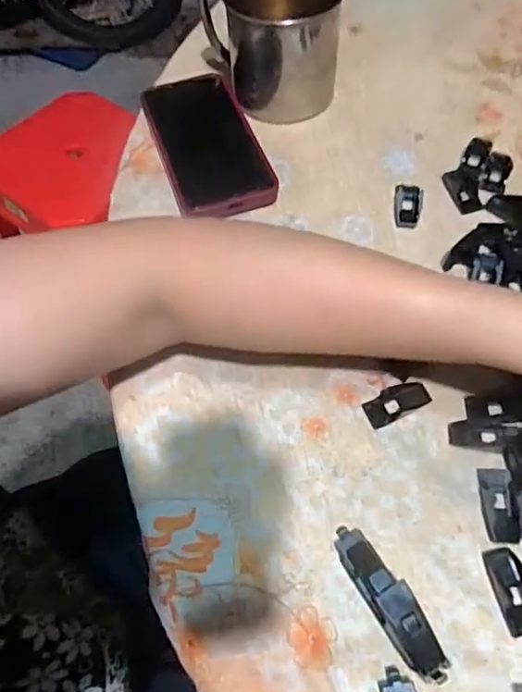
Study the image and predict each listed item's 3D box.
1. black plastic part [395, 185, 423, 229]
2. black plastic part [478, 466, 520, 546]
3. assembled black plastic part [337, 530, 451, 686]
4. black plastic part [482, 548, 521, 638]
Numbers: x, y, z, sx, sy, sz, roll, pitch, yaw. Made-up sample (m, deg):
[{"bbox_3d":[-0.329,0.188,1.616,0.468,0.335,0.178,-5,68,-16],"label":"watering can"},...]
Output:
[{"bbox_3d":[0.112,-0.106,0.410,0.020,0.004,0.041,7,61,5],"label":"black plastic part"},{"bbox_3d":[0.135,0.090,0.308,0.018,0.007,0.041,2,61,3],"label":"black plastic part"},{"bbox_3d":[0.066,0.131,0.280,0.019,0.022,0.083,-27,63,-13],"label":"assembled black plastic part"},{"bbox_3d":[0.136,0.130,0.288,0.022,0.004,0.041,-11,61,-5],"label":"black plastic part"}]

